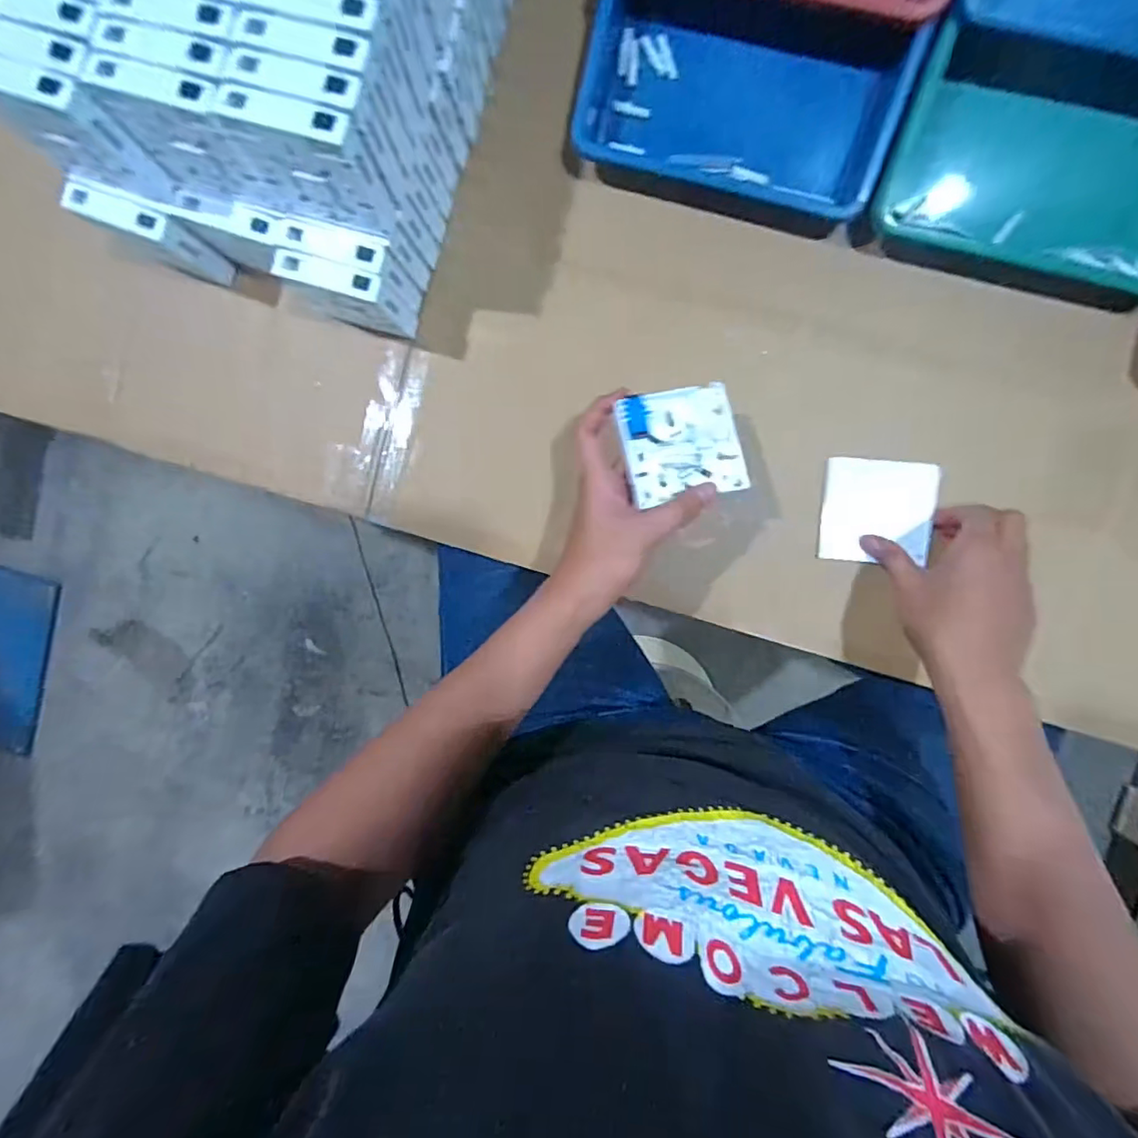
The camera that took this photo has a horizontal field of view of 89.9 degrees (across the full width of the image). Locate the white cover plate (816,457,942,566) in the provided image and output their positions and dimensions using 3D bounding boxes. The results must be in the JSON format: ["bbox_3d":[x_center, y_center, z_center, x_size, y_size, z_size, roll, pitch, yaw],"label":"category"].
[{"bbox_3d":[0.261,-0.049,0.483,0.087,0.009,0.085,5,95,8],"label":"white cover plate"}]

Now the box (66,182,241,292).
[{"bbox_3d":[-0.348,-0.282,0.488,0.079,0.099,0.026,25,96,3],"label":"box"}]

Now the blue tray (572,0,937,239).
[{"bbox_3d":[0.131,-0.369,0.450,0.243,0.048,0.140,18,108,5],"label":"blue tray"}]

